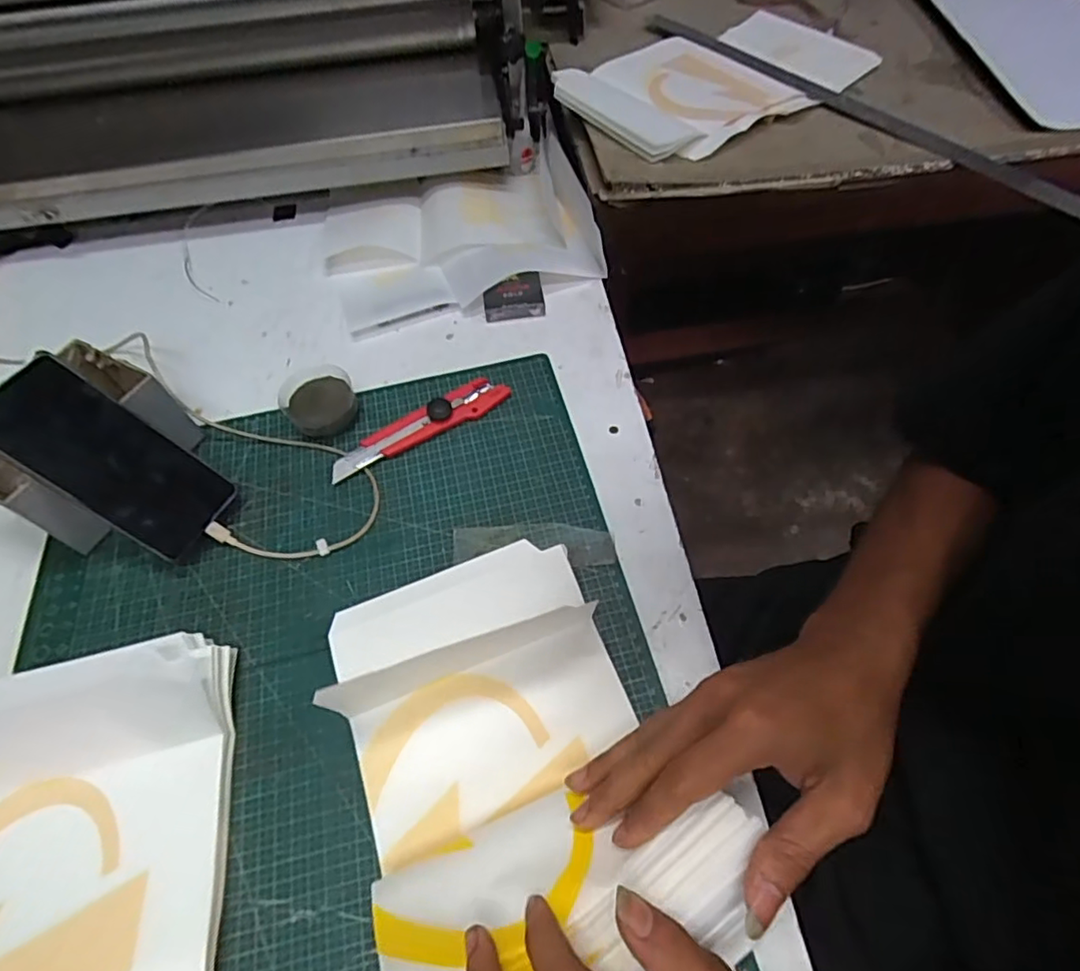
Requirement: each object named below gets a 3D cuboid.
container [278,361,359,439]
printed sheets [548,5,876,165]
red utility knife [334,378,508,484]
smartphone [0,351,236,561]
[{"bbox_3d":[-0.197,-0.075,0.522,0.060,0.033,0.074,-33,60,-17],"label":"container"},{"bbox_3d":[0.205,-0.450,0.638,0.372,0.024,0.186,-34,62,-23],"label":"printed sheets"},{"bbox_3d":[-0.104,-0.053,0.511,0.167,0.020,0.028,-29,59,-14],"label":"red utility knife"},{"bbox_3d":[-0.321,-0.020,0.434,0.164,0.012,0.074,40,61,-17],"label":"smartphone"}]

